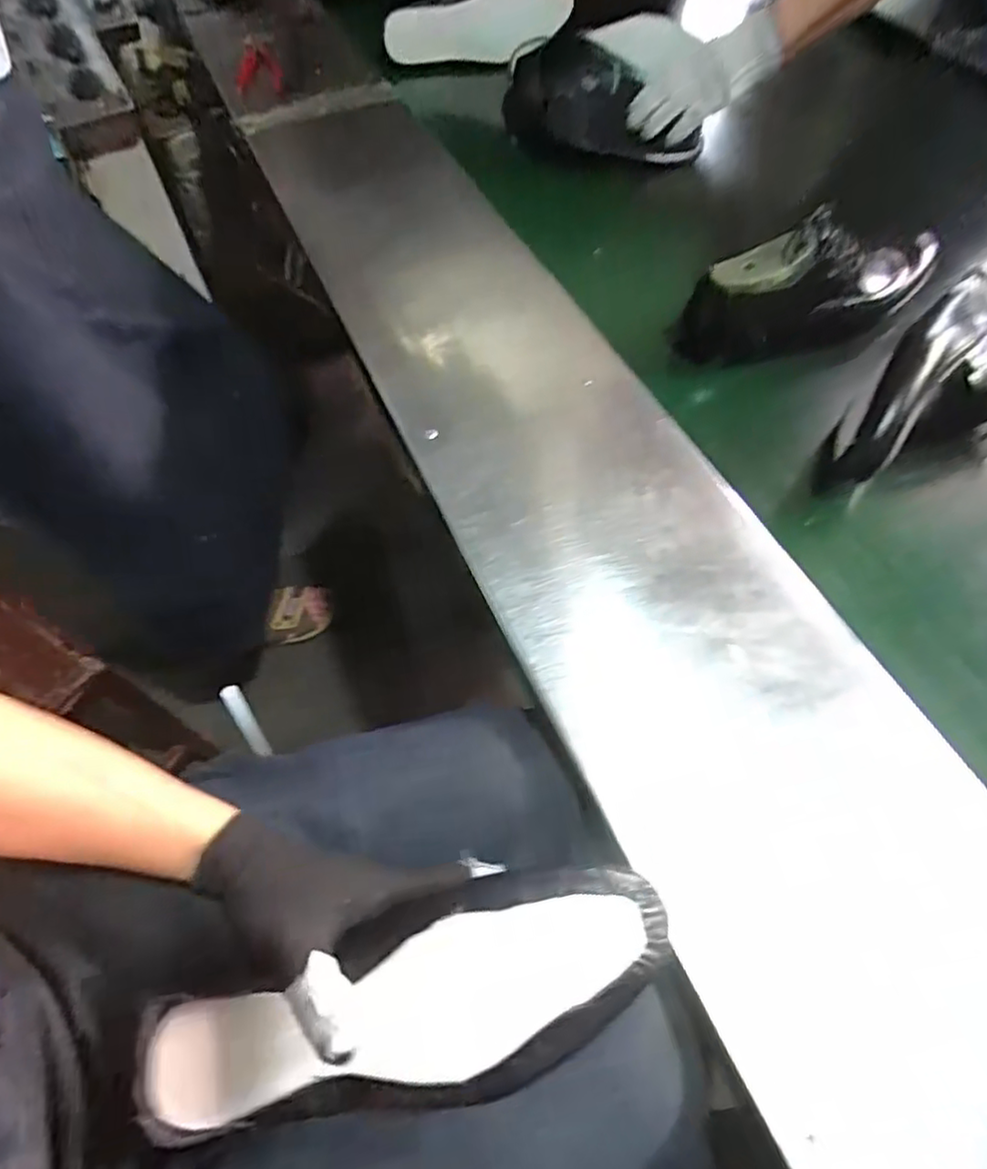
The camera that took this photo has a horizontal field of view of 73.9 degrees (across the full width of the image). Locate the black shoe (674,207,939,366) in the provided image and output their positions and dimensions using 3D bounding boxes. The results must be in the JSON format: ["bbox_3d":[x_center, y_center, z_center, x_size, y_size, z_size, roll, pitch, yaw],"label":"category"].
[{"bbox_3d":[0.342,-0.302,0.662,0.304,0.117,0.084,-22,60,-11],"label":"black shoe"}]

